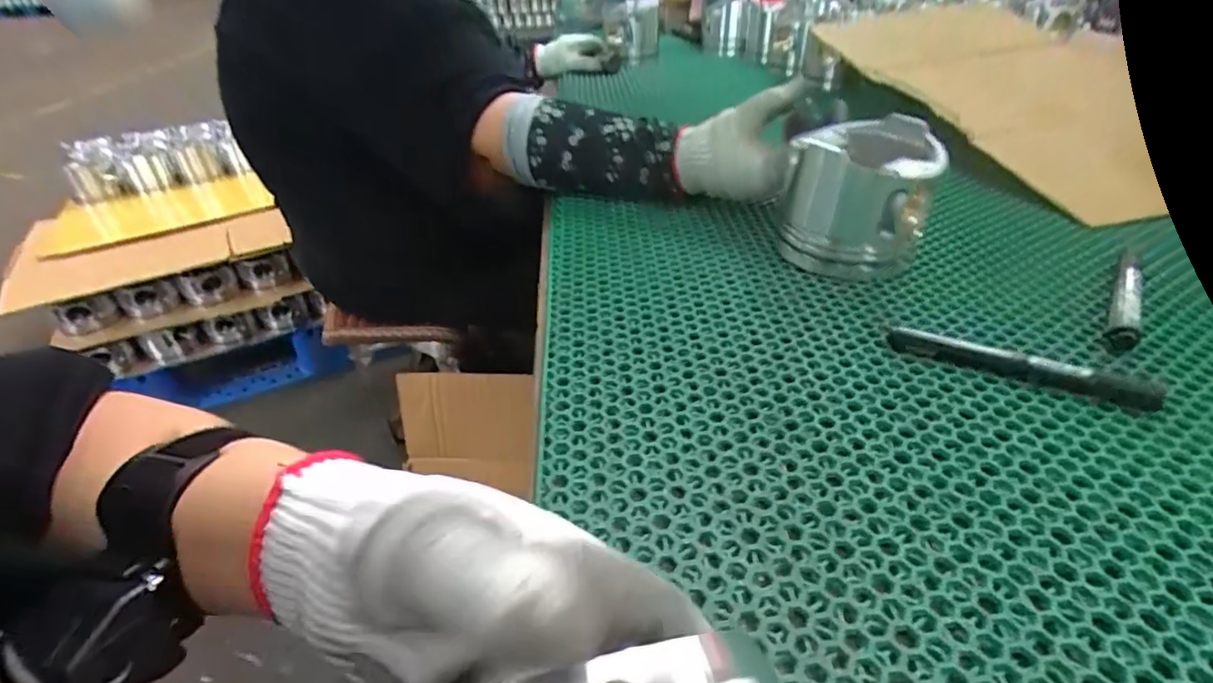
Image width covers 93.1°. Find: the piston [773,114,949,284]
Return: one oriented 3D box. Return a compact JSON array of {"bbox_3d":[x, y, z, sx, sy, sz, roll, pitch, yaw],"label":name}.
[{"bbox_3d":[0.207,-0.120,0.474,0.105,0.095,0.117,20,43,28],"label":"piston"}]

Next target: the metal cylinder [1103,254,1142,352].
[{"bbox_3d":[0.369,-0.028,0.409,0.018,0.017,0.114,22,44,30],"label":"metal cylinder"}]

